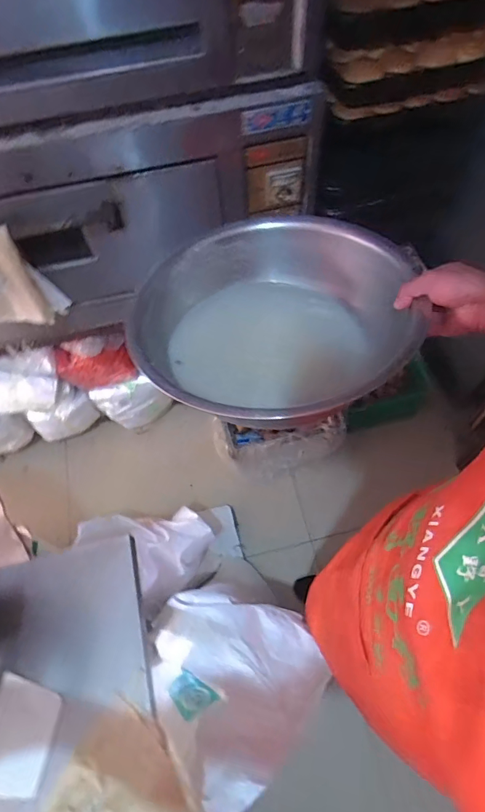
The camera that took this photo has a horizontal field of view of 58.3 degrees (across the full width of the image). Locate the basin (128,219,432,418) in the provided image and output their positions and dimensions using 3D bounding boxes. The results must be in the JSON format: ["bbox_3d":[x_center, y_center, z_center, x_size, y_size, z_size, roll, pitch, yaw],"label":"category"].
[{"bbox_3d":[0.045,-0.119,0.578,0.364,0.136,0.341,-1,62,3],"label":"basin"}]

